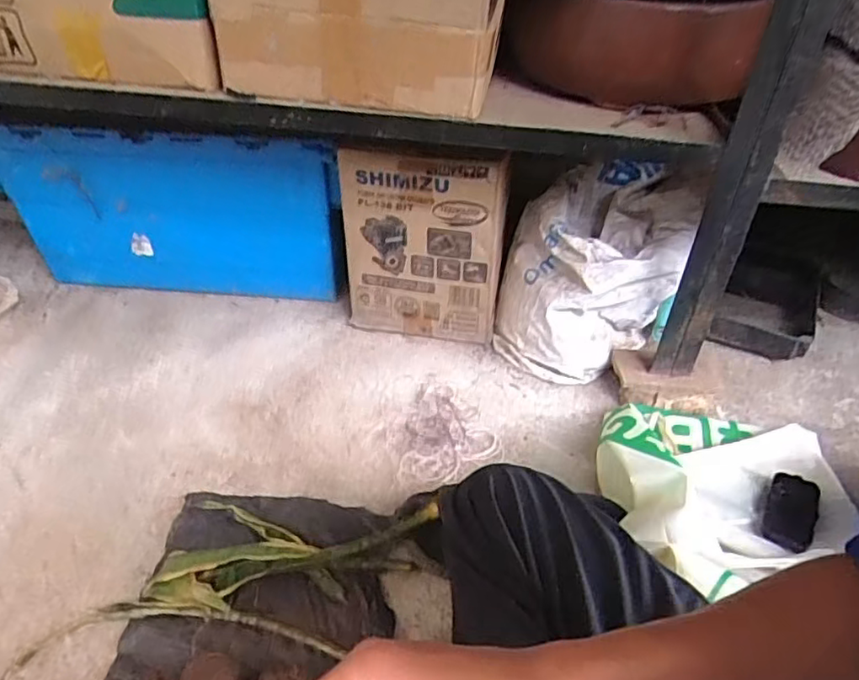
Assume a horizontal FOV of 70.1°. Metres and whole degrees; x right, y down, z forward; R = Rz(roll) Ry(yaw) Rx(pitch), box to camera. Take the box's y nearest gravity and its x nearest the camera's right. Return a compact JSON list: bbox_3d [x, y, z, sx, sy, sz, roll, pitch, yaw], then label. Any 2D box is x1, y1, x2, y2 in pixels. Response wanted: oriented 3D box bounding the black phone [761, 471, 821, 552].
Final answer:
[{"bbox_3d":[0.421,0.199,0.715,0.052,0.009,0.124,19,37,30],"label":"black phone"}]

